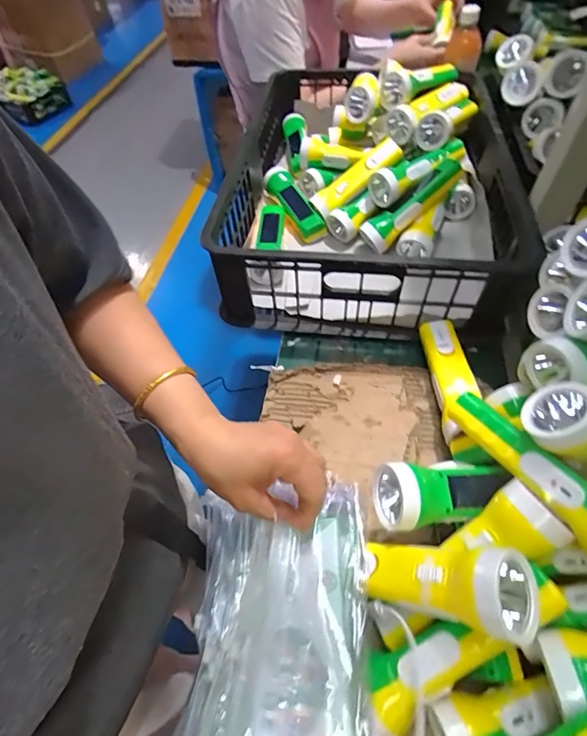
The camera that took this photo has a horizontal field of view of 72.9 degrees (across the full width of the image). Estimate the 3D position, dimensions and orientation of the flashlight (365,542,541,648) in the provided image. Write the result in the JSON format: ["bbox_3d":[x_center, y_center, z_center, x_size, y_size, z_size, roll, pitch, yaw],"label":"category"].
[{"bbox_3d":[0.110,0.161,0.294,0.121,0.042,0.049,-16,41,45],"label":"flashlight"}]

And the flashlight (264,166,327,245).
[{"bbox_3d":[0.001,-0.290,0.701,0.048,0.040,0.177,-24,56,-13],"label":"flashlight"}]

